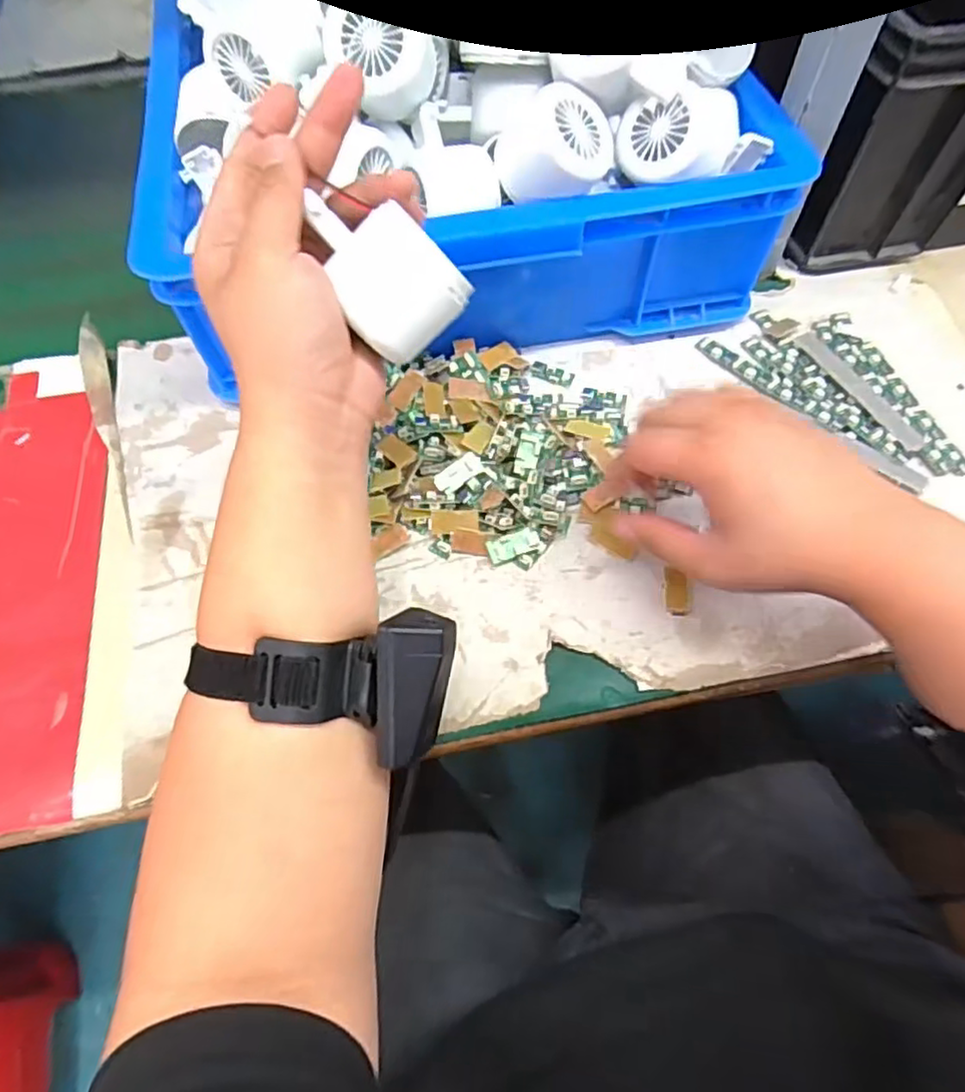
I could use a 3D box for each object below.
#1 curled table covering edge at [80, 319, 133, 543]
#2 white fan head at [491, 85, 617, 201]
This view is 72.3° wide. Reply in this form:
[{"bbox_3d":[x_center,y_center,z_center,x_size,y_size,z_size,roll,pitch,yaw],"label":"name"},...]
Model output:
[{"bbox_3d":[-0.265,-0.082,0.465,0.016,0.020,0.177,-19,71,-11],"label":"curled table covering edge"},{"bbox_3d":[0.044,-0.238,0.399,0.060,0.047,0.054,-5,92,-34],"label":"white fan head"}]

